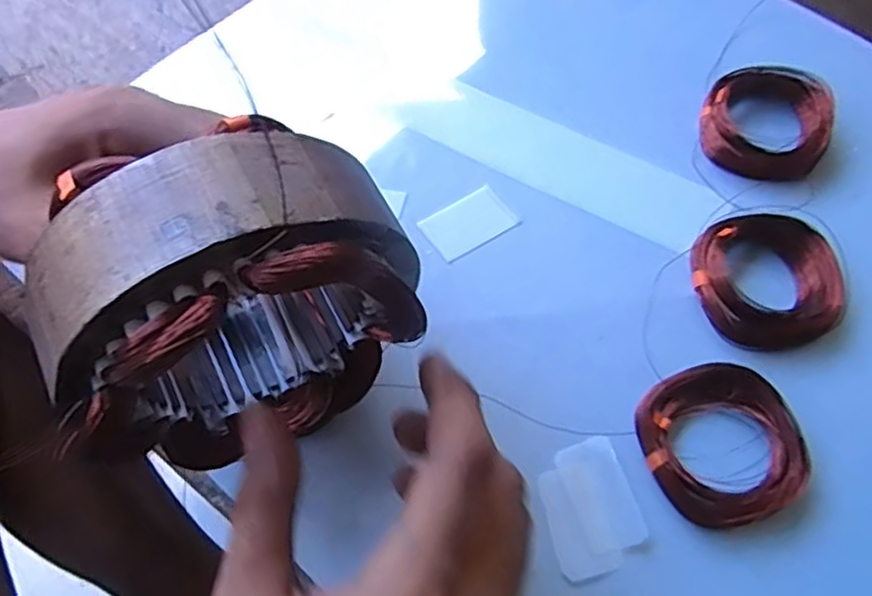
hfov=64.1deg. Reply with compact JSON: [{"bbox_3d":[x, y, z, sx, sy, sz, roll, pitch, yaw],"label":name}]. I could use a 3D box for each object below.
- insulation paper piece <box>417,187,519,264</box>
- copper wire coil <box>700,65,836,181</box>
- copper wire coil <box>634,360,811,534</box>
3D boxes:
[{"bbox_3d":[0.016,-0.037,0.348,0.042,0.004,0.029,-29,66,-12],"label":"insulation paper piece"},{"bbox_3d":[0.169,-0.091,0.357,0.059,0.019,0.059,-1,64,1],"label":"copper wire coil"},{"bbox_3d":[0.118,0.059,0.287,0.060,0.008,0.064,-1,64,1],"label":"copper wire coil"}]

